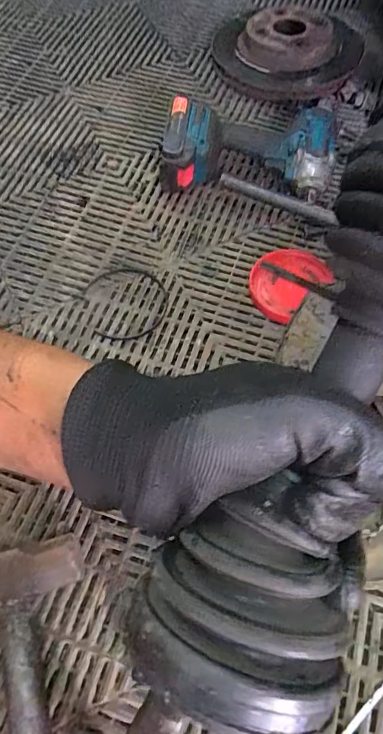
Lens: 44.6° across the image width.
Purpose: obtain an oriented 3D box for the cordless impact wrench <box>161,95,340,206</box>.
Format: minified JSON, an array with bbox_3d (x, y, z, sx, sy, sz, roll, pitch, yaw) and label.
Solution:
[{"bbox_3d":[0.079,-0.297,0.653,0.226,0.108,0.121,6,63,3],"label":"cordless impact wrench"}]

